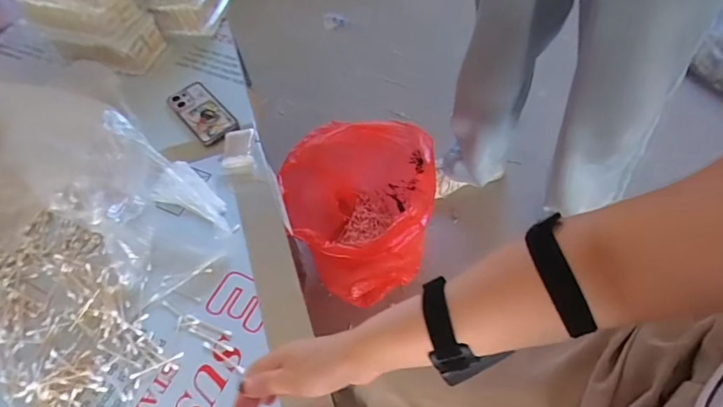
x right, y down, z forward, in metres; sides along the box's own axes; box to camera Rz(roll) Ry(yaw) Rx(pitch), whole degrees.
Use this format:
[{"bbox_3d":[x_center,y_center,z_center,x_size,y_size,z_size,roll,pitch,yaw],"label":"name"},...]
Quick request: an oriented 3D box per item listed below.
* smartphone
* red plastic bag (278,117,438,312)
[{"bbox_3d":[-0.305,-0.179,0.857,0.077,0.015,0.177,-37,61,-18],"label":"smartphone"},{"bbox_3d":[-0.009,0.037,1.064,0.355,0.313,0.335,-5,56,4],"label":"red plastic bag"}]

